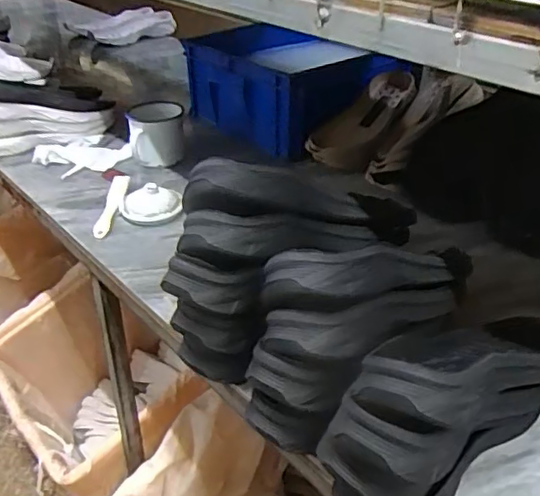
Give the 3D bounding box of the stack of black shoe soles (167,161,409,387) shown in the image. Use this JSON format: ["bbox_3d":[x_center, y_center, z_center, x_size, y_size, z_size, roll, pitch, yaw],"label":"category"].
[{"bbox_3d":[0.038,0.019,0.620,0.284,0.209,0.110,-14,36,-21],"label":"stack of black shoe soles"}]

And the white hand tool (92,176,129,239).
[{"bbox_3d":[-0.269,-0.074,0.981,0.035,0.027,0.176,1,33,0],"label":"white hand tool"}]

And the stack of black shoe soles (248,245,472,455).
[{"bbox_3d":[0.102,0.063,0.574,0.266,0.167,0.087,-26,42,-34],"label":"stack of black shoe soles"}]

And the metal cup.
[{"bbox_3d":[-0.220,-0.218,1.117,0.105,0.104,0.109,-3,34,-5],"label":"metal cup"}]

